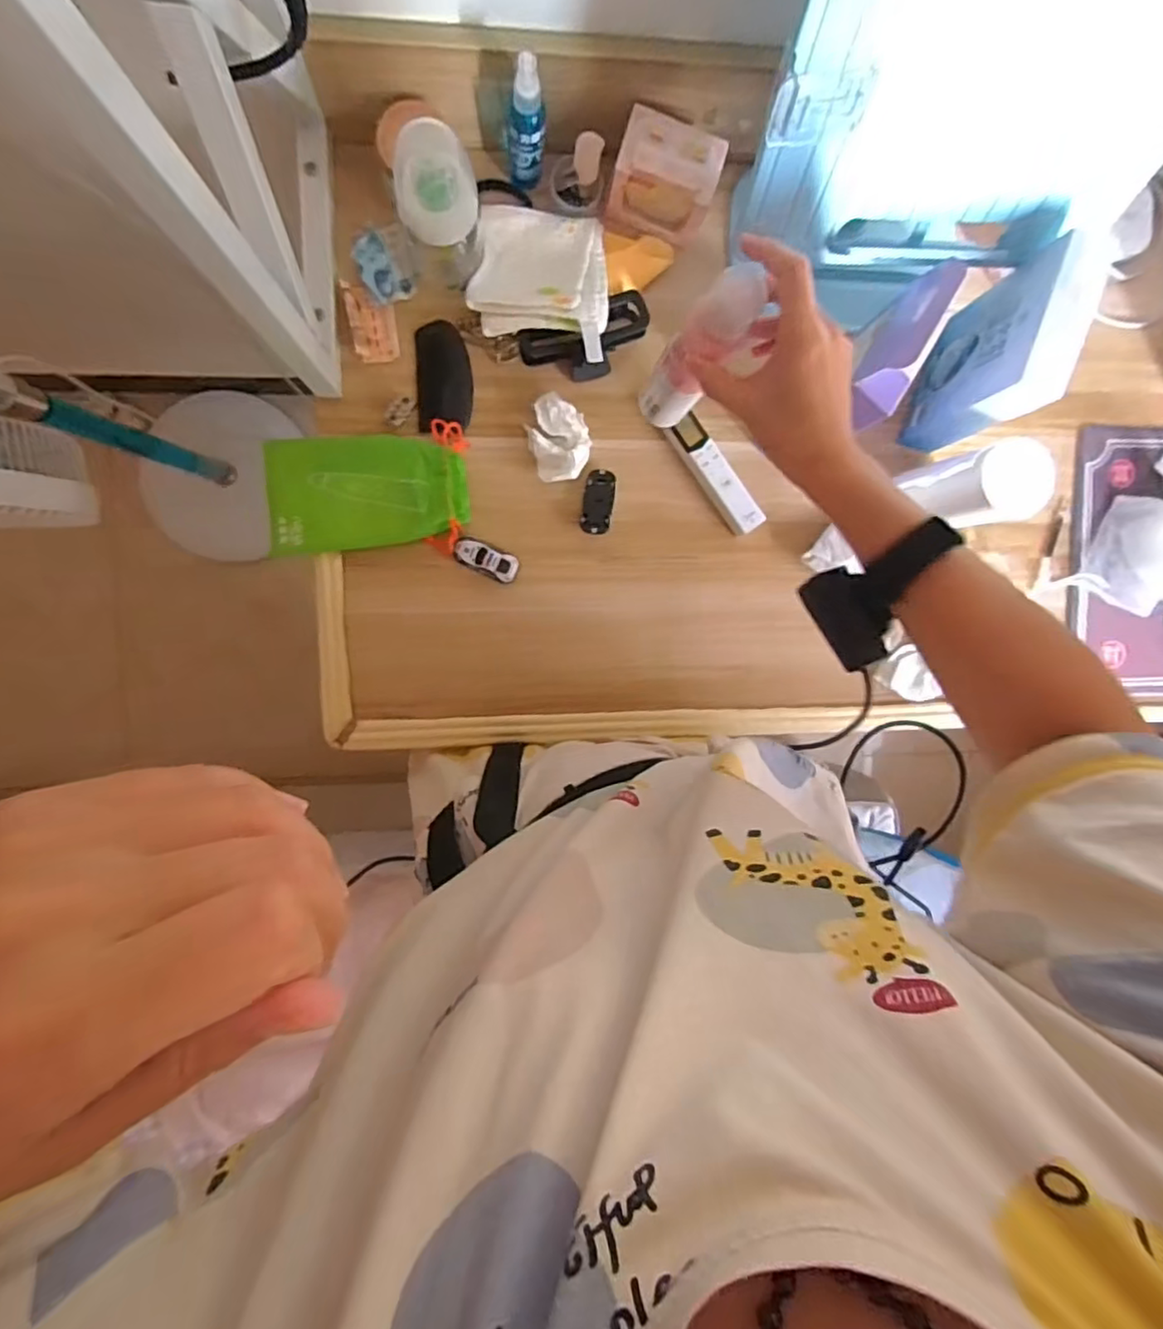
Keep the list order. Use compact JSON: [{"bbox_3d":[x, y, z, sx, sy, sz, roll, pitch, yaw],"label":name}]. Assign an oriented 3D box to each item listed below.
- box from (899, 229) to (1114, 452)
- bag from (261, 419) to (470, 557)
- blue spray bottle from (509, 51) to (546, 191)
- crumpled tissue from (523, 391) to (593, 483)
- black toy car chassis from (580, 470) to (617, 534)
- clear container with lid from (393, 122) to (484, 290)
[{"bbox_3d":[0.375,-0.289,0.585,0.048,0.181,0.147,15,92,-7],"label":"box"},{"bbox_3d":[-0.205,-0.167,0.605,0.185,0.033,0.116,-2,95,-6],"label":"bag"},{"bbox_3d":[-0.046,-0.466,0.540,0.030,0.104,0.027,4,94,-7],"label":"blue spray bottle"},{"bbox_3d":[-0.022,-0.224,0.616,0.057,0.035,0.086,-15,96,-5],"label":"crumpled tissue"},{"bbox_3d":[0.017,-0.164,0.633,0.031,0.020,0.065,9,93,-7],"label":"black toy car chassis"},{"bbox_3d":[-0.116,-0.378,0.531,0.077,0.132,0.057,-12,96,-5],"label":"clear container with lid"}]

